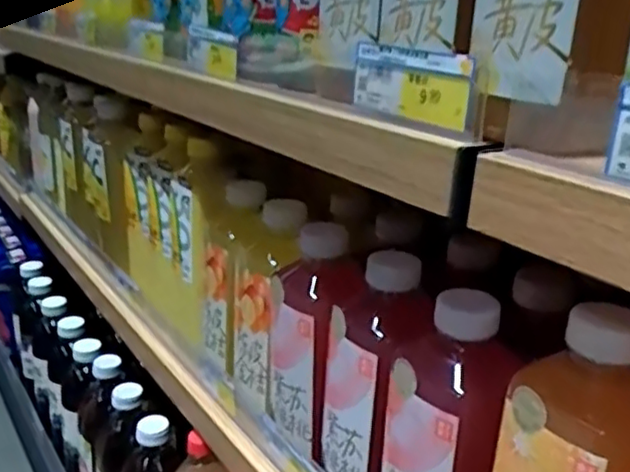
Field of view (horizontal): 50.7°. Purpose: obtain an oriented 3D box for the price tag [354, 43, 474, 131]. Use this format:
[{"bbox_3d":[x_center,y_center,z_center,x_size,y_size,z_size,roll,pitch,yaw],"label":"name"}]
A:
[{"bbox_3d":[0.054,-0.088,0.386,0.012,0.037,0.095,-8,23,-28],"label":"price tag"}]

